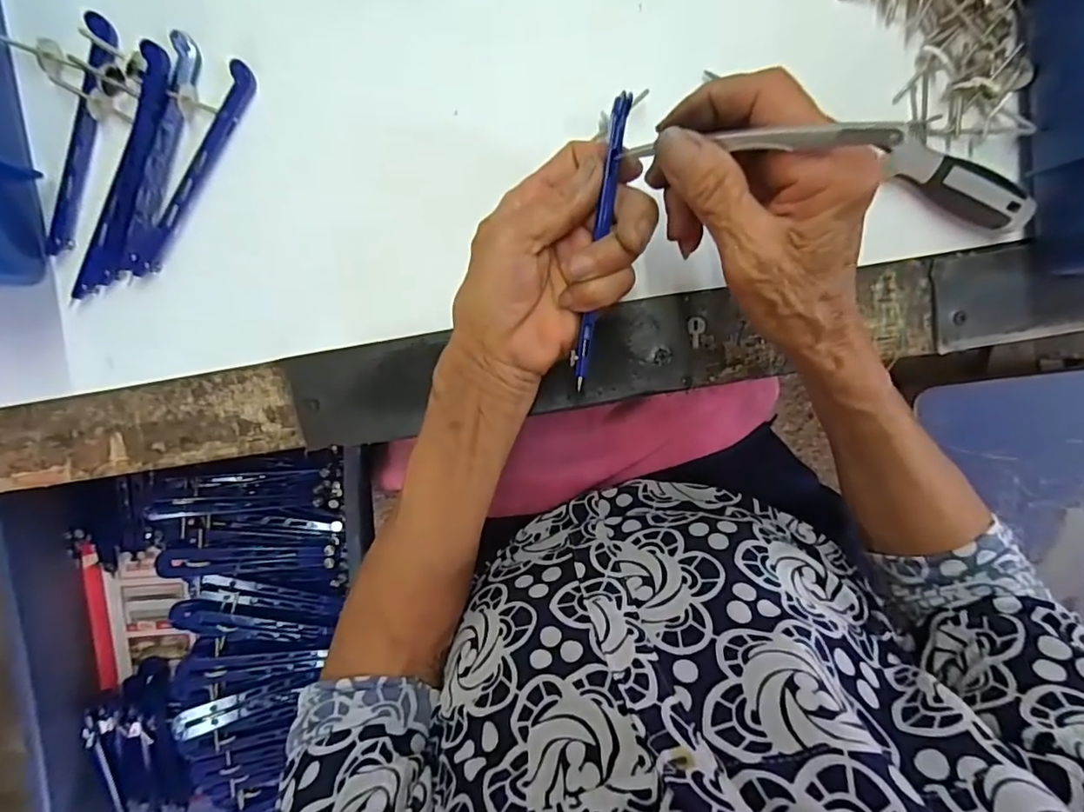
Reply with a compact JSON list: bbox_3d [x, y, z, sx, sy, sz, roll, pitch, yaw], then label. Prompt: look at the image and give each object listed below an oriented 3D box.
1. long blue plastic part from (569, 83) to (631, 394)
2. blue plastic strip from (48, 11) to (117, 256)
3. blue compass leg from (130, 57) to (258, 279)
[{"bbox_3d":[0.025,-0.070,0.248,0.008,0.005,0.126,8,105,-2],"label":"long blue plastic part"},{"bbox_3d":[-0.234,-0.136,0.281,0.015,0.008,0.120,16,97,-3],"label":"blue plastic strip"},{"bbox_3d":[-0.179,-0.120,0.285,0.013,0.004,0.119,30,96,-5],"label":"blue compass leg"}]

